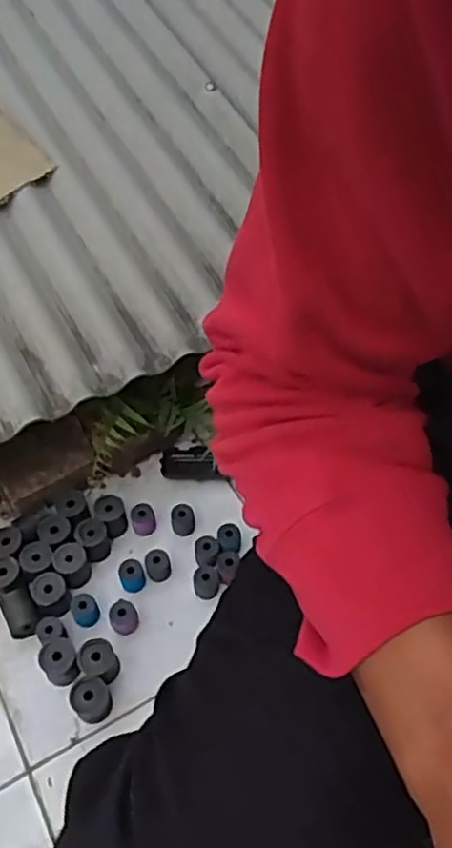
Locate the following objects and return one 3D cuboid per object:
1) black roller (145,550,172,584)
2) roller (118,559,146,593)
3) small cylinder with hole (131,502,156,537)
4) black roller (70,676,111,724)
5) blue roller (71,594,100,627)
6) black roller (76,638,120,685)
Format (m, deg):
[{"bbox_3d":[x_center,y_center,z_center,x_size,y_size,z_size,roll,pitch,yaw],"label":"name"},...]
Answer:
[{"bbox_3d":[-0.092,0.195,0.913,0.033,0.048,0.031,0,52,0],"label":"black roller"},{"bbox_3d":[-0.125,0.206,0.902,0.032,0.045,0.031,0,52,0],"label":"roller"},{"bbox_3d":[-0.117,0.138,0.954,0.033,0.041,0.032,-15,53,-11],"label":"small cylinder with hole"},{"bbox_3d":[-0.159,0.331,0.799,0.043,0.051,0.049,-23,55,-16],"label":"black roller"},{"bbox_3d":[-0.183,0.241,0.870,0.033,0.035,0.033,0,52,0],"label":"blue roller"},{"bbox_3d":[-0.155,0.297,0.824,0.043,0.052,0.050,-27,57,-20],"label":"black roller"}]

